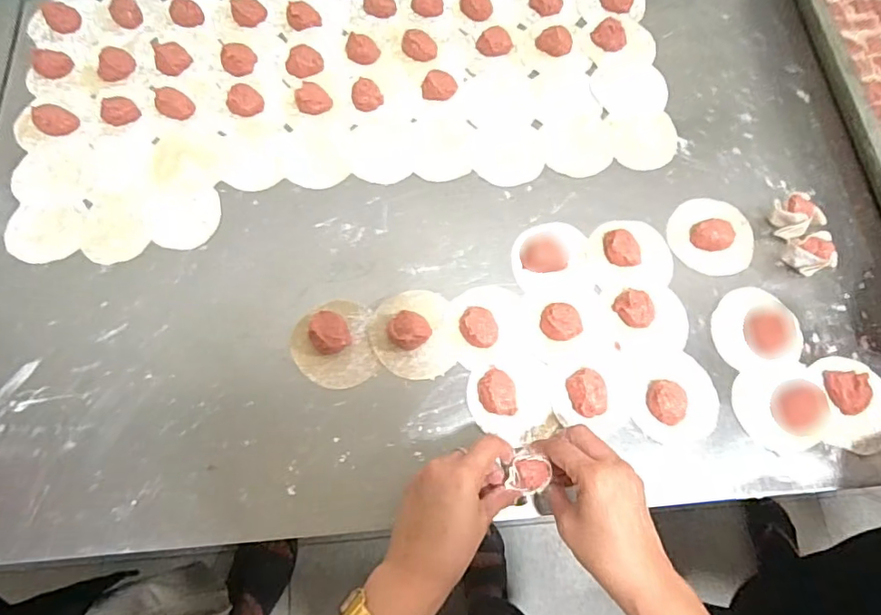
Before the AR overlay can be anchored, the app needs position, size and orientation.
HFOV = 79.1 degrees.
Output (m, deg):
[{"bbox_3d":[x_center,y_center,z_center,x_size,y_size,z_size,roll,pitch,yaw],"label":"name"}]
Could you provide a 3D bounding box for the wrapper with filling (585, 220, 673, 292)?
[{"bbox_3d":[0.186,-0.056,0.517,0.082,0.020,0.071,-7,71,-2],"label":"wrapper with filling"}]

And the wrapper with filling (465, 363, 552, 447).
[{"bbox_3d":[0.063,0.081,0.470,0.073,0.018,0.069,0,71,-1],"label":"wrapper with filling"}]

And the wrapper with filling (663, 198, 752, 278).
[{"bbox_3d":[0.270,-0.071,0.529,0.083,0.013,0.078,0,71,1],"label":"wrapper with filling"}]

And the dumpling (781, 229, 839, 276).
[{"bbox_3d":[0.359,-0.052,0.516,0.038,0.036,0.036,-19,72,-6],"label":"dumpling"}]

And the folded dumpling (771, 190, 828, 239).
[{"bbox_3d":[0.351,-0.091,0.528,0.040,0.032,0.037,-19,72,-6],"label":"folded dumpling"}]

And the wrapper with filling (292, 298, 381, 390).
[{"bbox_3d":[-0.099,0.032,0.487,0.073,0.016,0.081,-14,72,-6],"label":"wrapper with filling"}]

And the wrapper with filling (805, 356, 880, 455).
[{"bbox_3d":[0.378,0.085,0.481,0.070,0.018,0.086,-7,71,-3],"label":"wrapper with filling"}]

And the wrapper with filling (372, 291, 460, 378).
[{"bbox_3d":[-0.024,0.022,0.493,0.079,0.022,0.084,0,71,-1],"label":"wrapper with filling"}]

